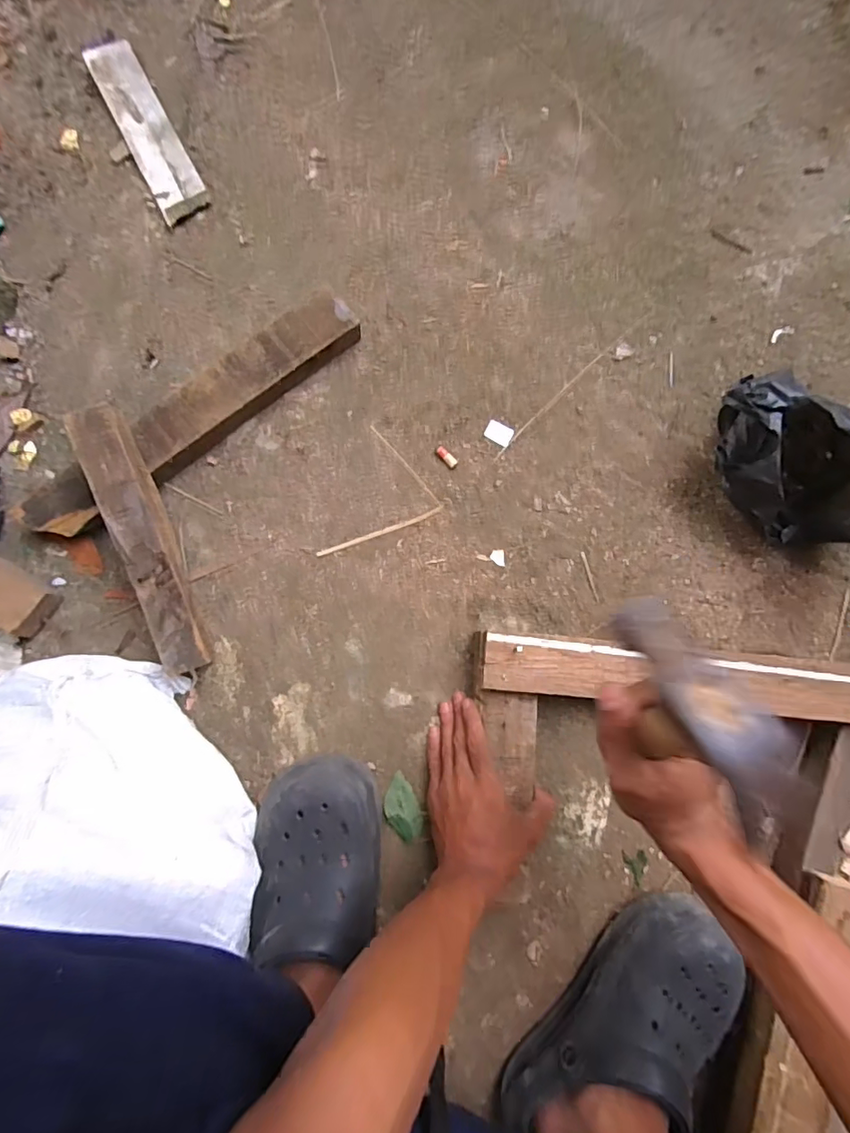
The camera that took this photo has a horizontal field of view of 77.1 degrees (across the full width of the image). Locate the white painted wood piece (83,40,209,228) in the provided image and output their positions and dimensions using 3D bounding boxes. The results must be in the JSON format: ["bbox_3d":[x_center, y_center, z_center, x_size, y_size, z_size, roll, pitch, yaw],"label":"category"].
[{"bbox_3d":[-0.323,-0.507,0.616,0.057,0.017,0.229,-28,86,-4],"label":"white painted wood piece"}]

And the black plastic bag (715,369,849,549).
[{"bbox_3d":[0.401,-0.103,0.543,0.154,0.142,0.217,-39,86,-5],"label":"black plastic bag"}]

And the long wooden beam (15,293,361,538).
[{"bbox_3d":[-0.239,-0.157,0.568,0.393,0.052,0.066,-39,87,-5],"label":"long wooden beam"}]

